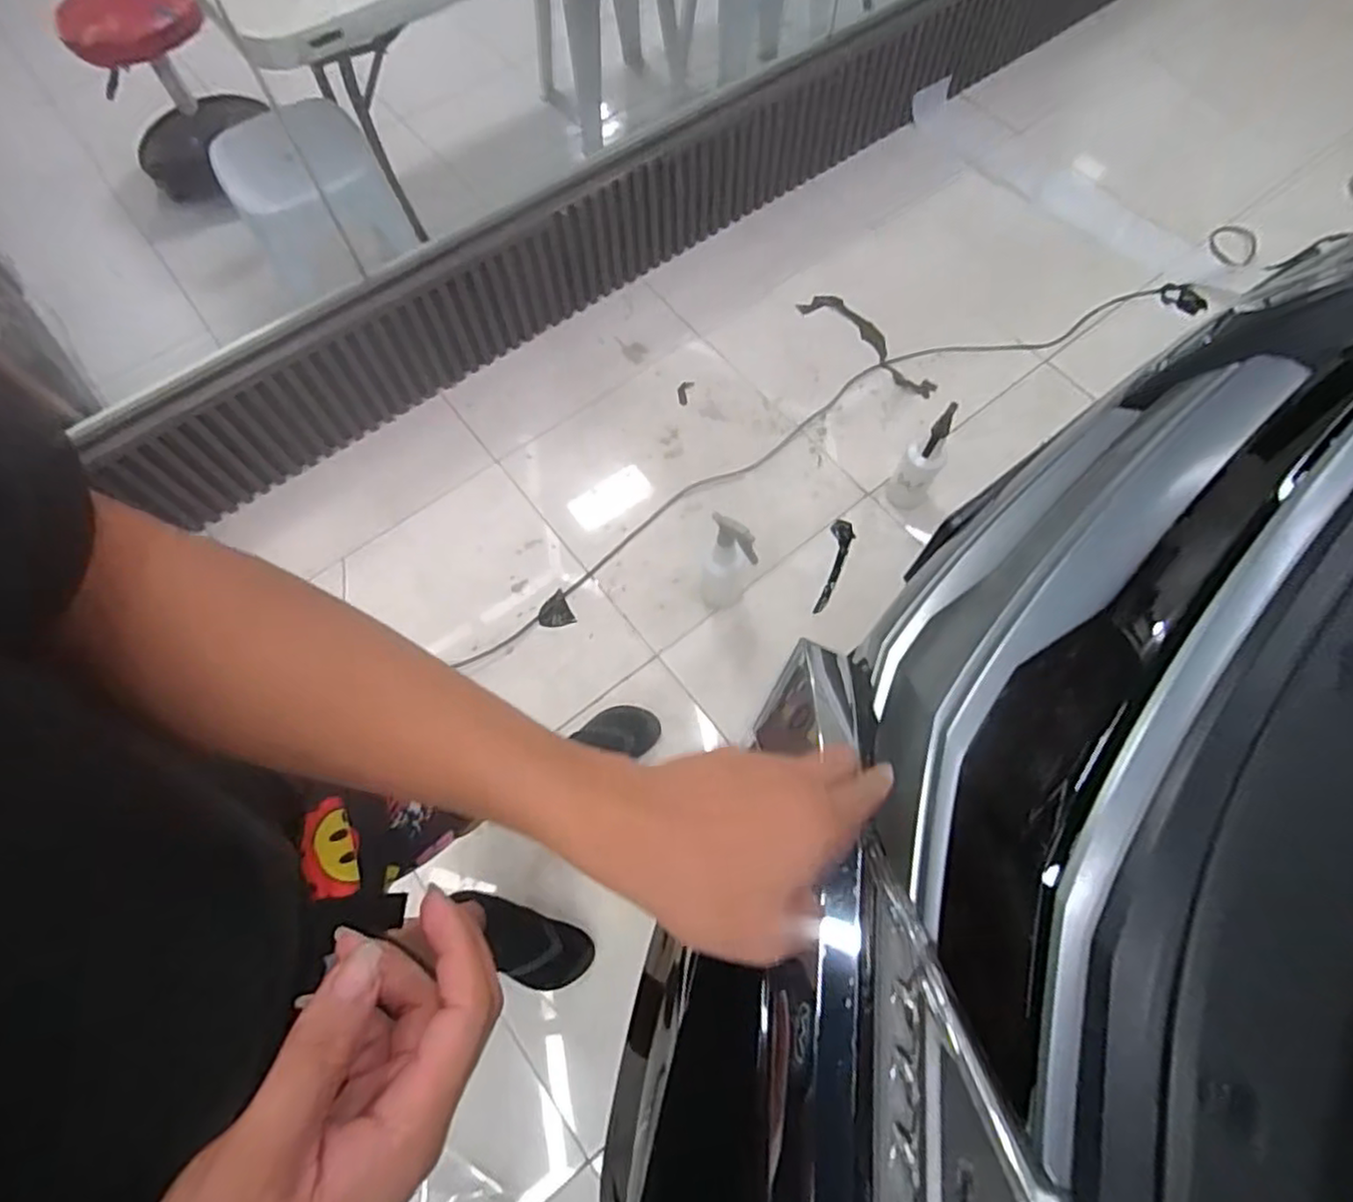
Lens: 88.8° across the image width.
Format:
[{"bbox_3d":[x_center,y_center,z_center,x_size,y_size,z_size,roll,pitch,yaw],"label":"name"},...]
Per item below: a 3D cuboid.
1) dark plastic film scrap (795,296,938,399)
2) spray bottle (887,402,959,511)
[{"bbox_3d":[0.484,-0.644,1.727,0.106,0.016,0.401,-41,73,-13],"label":"dark plastic film scrap"},{"bbox_3d":[0.494,-0.275,1.397,0.077,0.304,0.093,31,73,13],"label":"spray bottle"}]

